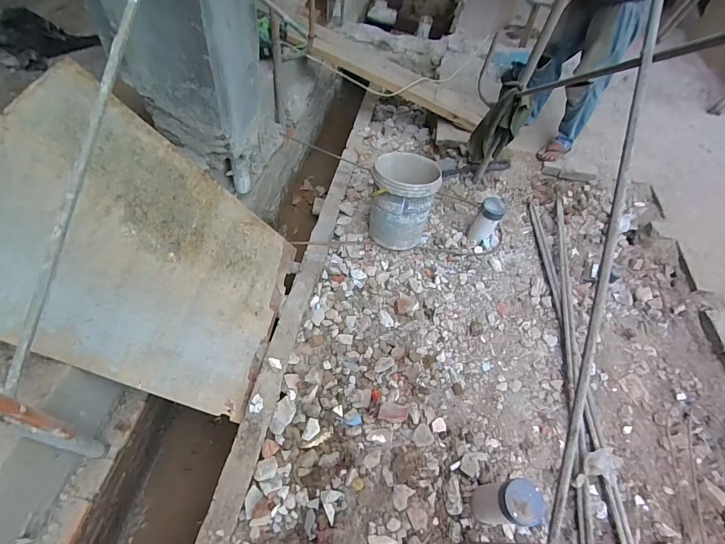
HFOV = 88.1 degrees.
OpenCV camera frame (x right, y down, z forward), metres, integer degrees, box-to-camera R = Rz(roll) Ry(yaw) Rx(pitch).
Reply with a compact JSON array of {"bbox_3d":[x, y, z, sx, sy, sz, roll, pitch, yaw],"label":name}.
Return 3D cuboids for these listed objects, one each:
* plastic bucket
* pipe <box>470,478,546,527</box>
[{"bbox_3d":[0.176,-0.331,1.787,0.310,0.370,0.355,15,54,1],"label":"plastic bucket"},{"bbox_3d":[0.447,0.721,1.166,0.128,0.245,0.134,-1,55,-7],"label":"pipe"}]

